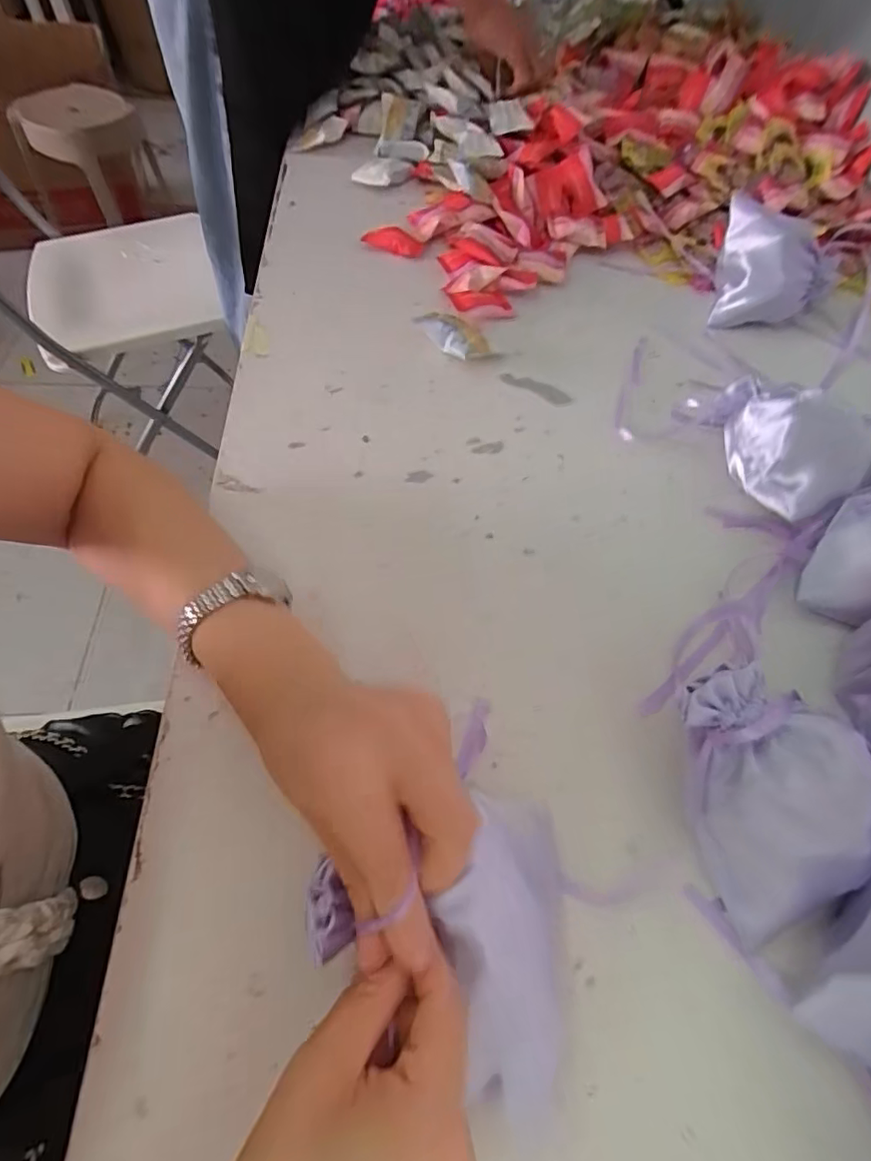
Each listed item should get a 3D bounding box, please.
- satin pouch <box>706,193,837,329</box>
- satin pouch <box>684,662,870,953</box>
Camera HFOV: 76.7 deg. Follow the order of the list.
[{"bbox_3d":[0.331,-0.300,0.528,0.116,0.075,0.091,9,59,3],"label":"satin pouch"},{"bbox_3d":[0.174,0.108,0.281,0.074,0.054,0.115,-6,59,-6],"label":"satin pouch"}]

